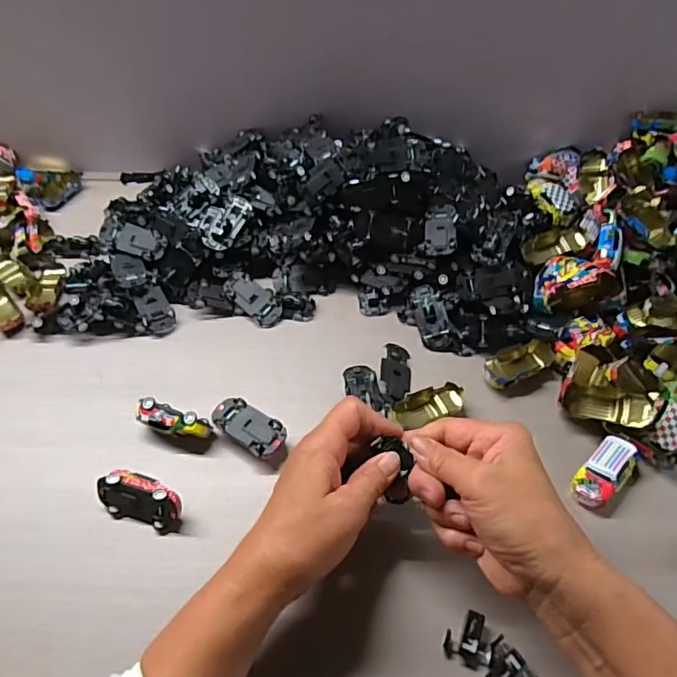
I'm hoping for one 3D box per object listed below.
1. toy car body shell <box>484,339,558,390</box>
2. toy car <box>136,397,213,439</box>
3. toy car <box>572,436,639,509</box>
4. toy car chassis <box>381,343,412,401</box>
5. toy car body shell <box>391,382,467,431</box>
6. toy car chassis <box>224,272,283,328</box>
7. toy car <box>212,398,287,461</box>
[{"bbox_3d":[0.160,0.023,0.452,0.071,0.023,0.033,-25,56,-18],"label":"toy car body shell"},{"bbox_3d":[-0.134,0.068,0.406,0.058,0.029,0.023,11,53,10],"label":"toy car"},{"bbox_3d":[0.206,0.103,0.384,0.062,0.020,0.031,-33,59,-22],"label":"toy car"},{"bbox_3d":[0.052,0.030,0.450,0.027,0.007,0.063,4,53,4],"label":"toy car chassis"},{"bbox_3d":[0.076,0.057,0.429,0.063,0.016,0.032,-12,53,-9],"label":"toy car body shell"},{"bbox_3d":[-0.085,-0.041,0.504,0.067,0.011,0.034,41,62,8],"label":"toy car chassis"},{"bbox_3d":[-0.069,0.076,0.407,0.071,0.018,0.032,33,60,23],"label":"toy car"}]

